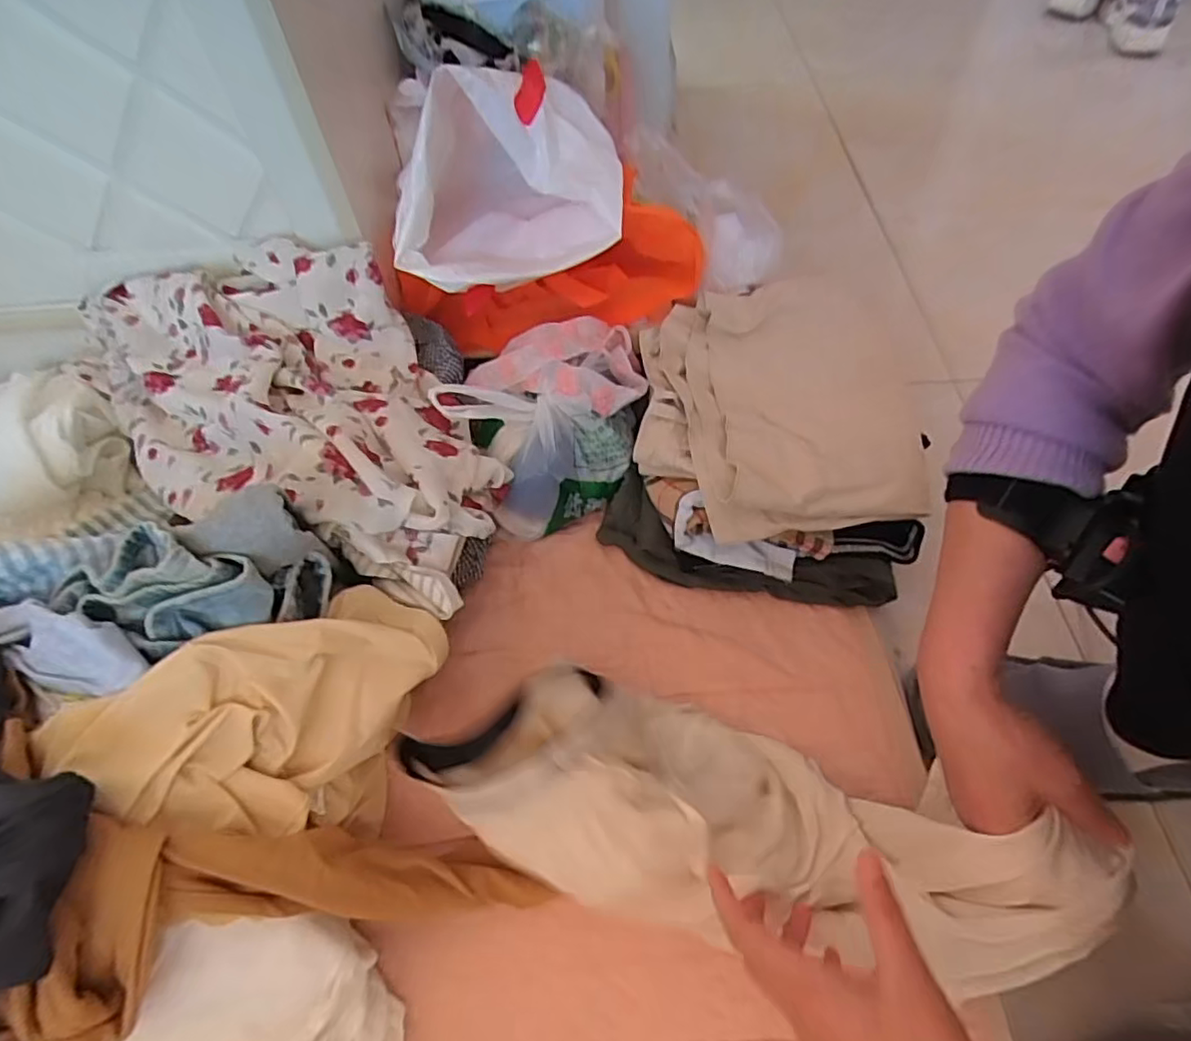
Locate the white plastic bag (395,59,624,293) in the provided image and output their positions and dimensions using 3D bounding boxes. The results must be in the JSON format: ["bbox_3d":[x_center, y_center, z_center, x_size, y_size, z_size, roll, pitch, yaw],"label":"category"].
[{"bbox_3d":[-0.089,-0.341,0.637,0.225,0.180,0.211,-4,56,1],"label":"white plastic bag"}]

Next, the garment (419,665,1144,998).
[{"bbox_3d":[0.076,0.186,0.420,0.399,0.125,0.133,11,57,7],"label":"garment"}]

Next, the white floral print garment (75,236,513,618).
[{"bbox_3d":[-0.280,-0.121,0.588,0.274,0.089,0.519,-39,62,-20],"label":"white floral print garment"}]

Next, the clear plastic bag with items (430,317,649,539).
[{"bbox_3d":[-0.042,-0.097,0.635,0.201,0.120,0.181,-14,56,-5],"label":"clear plastic bag with items"}]

